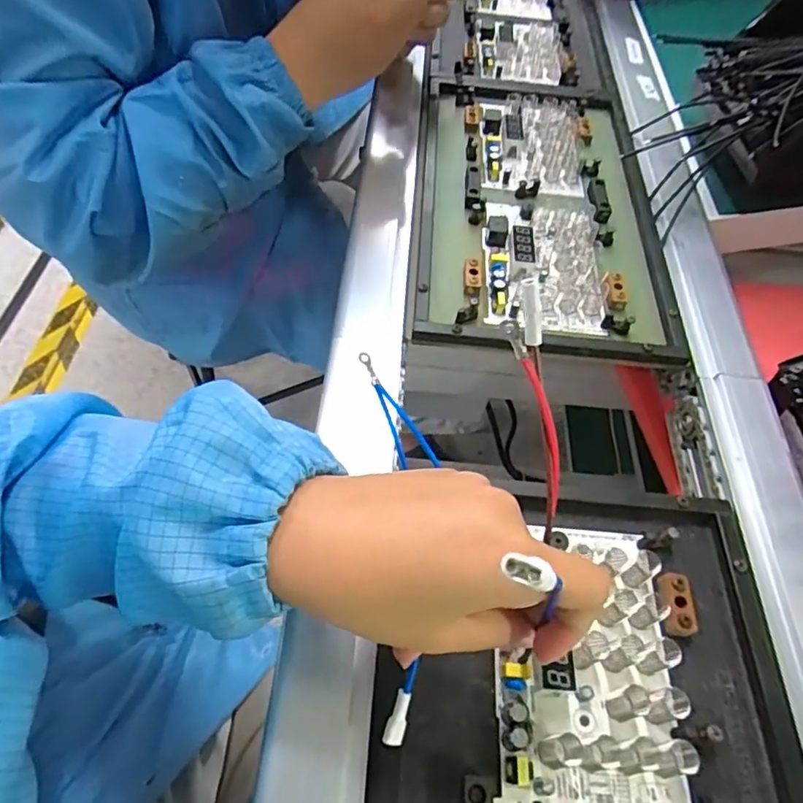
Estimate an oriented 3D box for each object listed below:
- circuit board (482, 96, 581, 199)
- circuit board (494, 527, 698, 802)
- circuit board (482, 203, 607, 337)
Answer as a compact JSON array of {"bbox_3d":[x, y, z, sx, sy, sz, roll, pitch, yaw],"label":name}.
[{"bbox_3d":[0.123,-0.249,0.551,0.099,0.010,0.145,8,57,0],"label":"circuit board"},{"bbox_3d":[0.095,0.128,0.296,0.089,0.021,0.137,5,55,0],"label":"circuit board"},{"bbox_3d":[0.110,-0.114,0.460,0.090,0.014,0.129,6,57,-1],"label":"circuit board"}]

